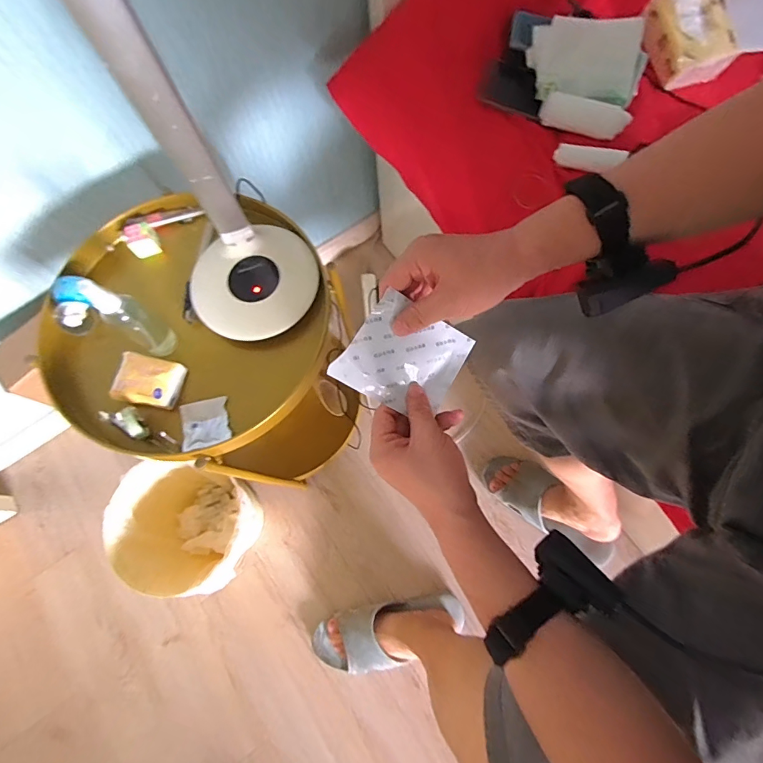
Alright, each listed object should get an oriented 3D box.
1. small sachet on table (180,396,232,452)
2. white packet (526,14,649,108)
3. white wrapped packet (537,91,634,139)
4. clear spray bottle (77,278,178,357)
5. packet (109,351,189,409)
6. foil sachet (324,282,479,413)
[{"bbox_3d":[-0.212,0.050,0.512,0.054,0.012,0.059,-13,72,-1],"label":"small sachet on table"},{"bbox_3d":[0.289,-0.451,0.598,0.156,0.017,0.095,12,115,10],"label":"white packet"},{"bbox_3d":[0.295,-0.387,0.622,0.119,0.022,0.044,17,112,8],"label":"white wrapped packet"},{"bbox_3d":[-0.281,-0.069,0.485,0.032,0.141,0.038,29,76,11],"label":"clear spray bottle"},{"bbox_3d":[-0.285,-0.002,0.518,0.080,0.017,0.057,10,73,6],"label":"packet"},{"bbox_3d":[0.023,-0.023,0.408,0.111,0.010,0.096,29,91,-20],"label":"foil sachet"}]

